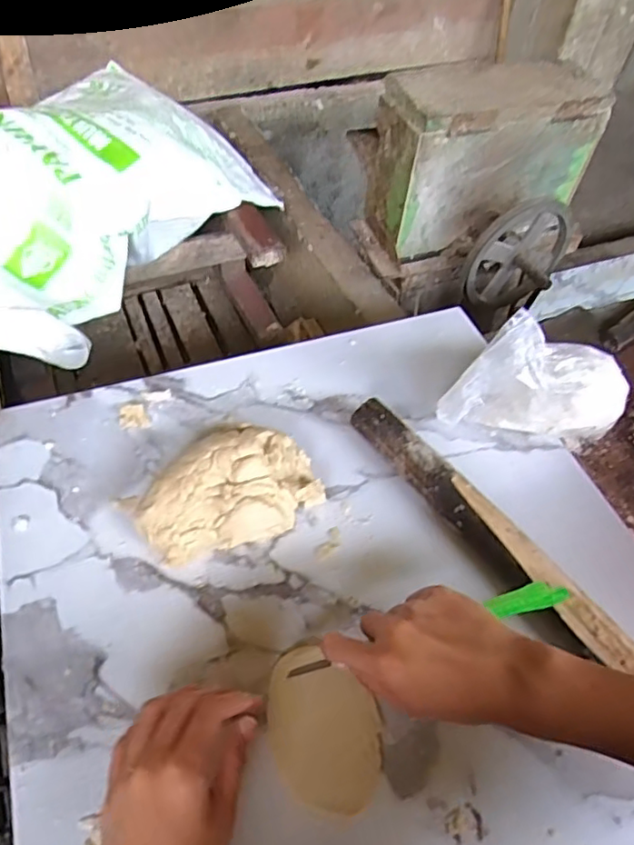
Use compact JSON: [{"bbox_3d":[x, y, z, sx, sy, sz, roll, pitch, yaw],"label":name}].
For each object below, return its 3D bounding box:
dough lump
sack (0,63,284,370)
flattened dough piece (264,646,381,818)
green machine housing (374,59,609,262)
[{"bbox_3d":[-0.075,0.054,0.485,0.154,0.058,0.095,-6,53,-12],"label":"dough lump"},{"bbox_3d":[-0.403,-0.351,0.961,0.407,0.199,0.677,28,54,15],"label":"sack"},{"bbox_3d":[0.005,0.201,0.401,0.072,0.011,0.098,-2,53,-7],"label":"flattened dough piece"},{"bbox_3d":[0.271,-0.437,0.991,0.352,0.219,0.139,-16,55,-19],"label":"green machine housing"}]

